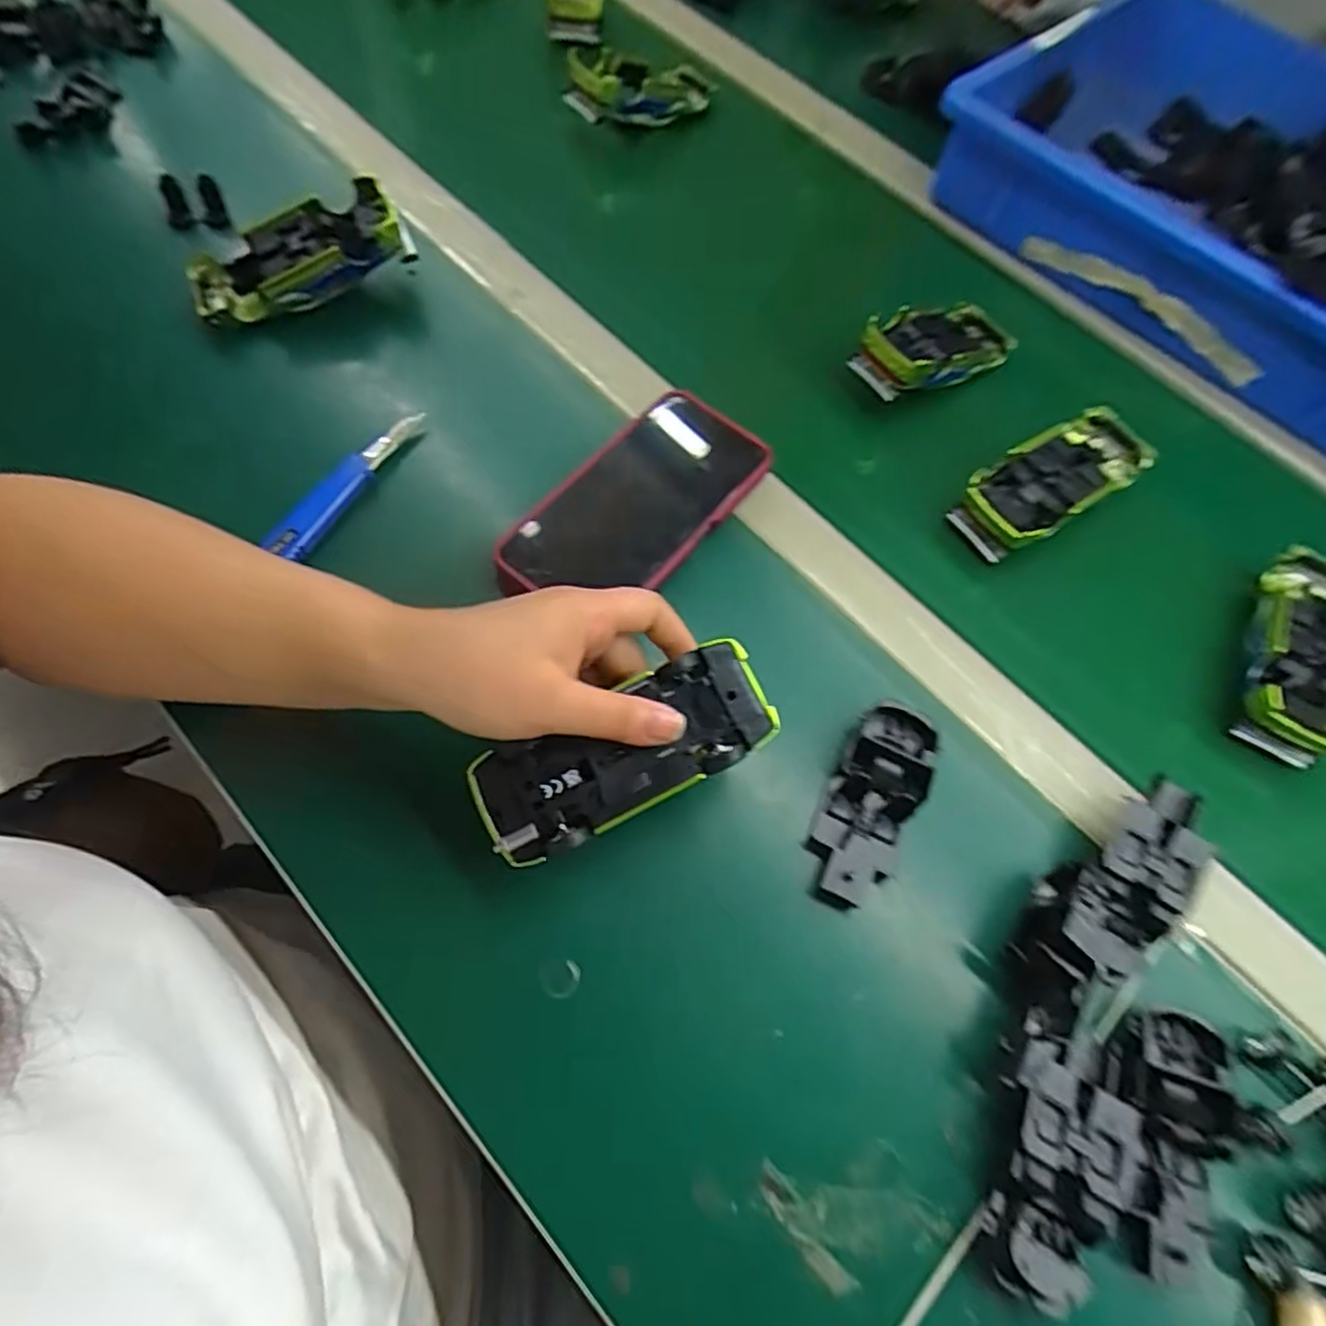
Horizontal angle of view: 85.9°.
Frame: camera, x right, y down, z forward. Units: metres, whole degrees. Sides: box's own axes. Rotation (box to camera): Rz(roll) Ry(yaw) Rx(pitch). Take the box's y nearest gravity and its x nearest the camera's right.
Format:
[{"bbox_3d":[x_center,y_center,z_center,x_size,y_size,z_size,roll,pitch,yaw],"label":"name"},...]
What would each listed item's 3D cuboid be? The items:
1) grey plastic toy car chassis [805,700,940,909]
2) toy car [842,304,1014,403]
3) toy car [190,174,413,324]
[{"bbox_3d":[0.102,0.068,0.346,0.040,0.017,0.100,28,65,6],"label":"grey plastic toy car chassis"},{"bbox_3d":[0.184,-0.214,0.478,0.136,0.036,0.054,-26,68,-28],"label":"toy car"},{"bbox_3d":[-0.226,-0.250,0.447,0.134,0.050,0.056,-22,68,-12],"label":"toy car"}]

